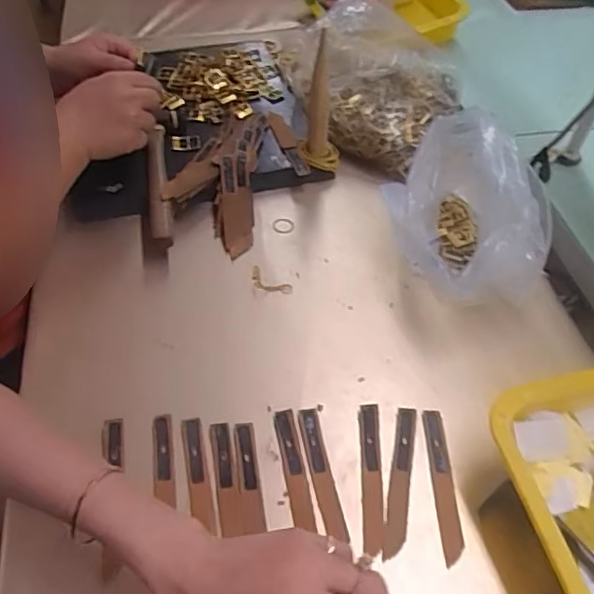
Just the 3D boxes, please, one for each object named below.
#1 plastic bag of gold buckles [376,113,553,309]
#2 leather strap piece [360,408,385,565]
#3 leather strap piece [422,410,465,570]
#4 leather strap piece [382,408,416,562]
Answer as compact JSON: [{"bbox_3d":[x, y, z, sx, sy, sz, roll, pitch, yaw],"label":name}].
[{"bbox_3d":[0.170,-0.091,0.575,0.126,0.126,0.211,0,51,-2],"label":"plastic bag of gold buckles"},{"bbox_3d":[0.061,0.145,0.460,0.017,0.006,0.123,-1,51,6],"label":"leather strap piece"},{"bbox_3d":[0.118,0.149,0.460,0.018,0.004,0.124,1,51,-1],"label":"leather strap piece"},{"bbox_3d":[0.084,0.146,0.459,0.016,0.004,0.124,10,51,6],"label":"leather strap piece"}]

